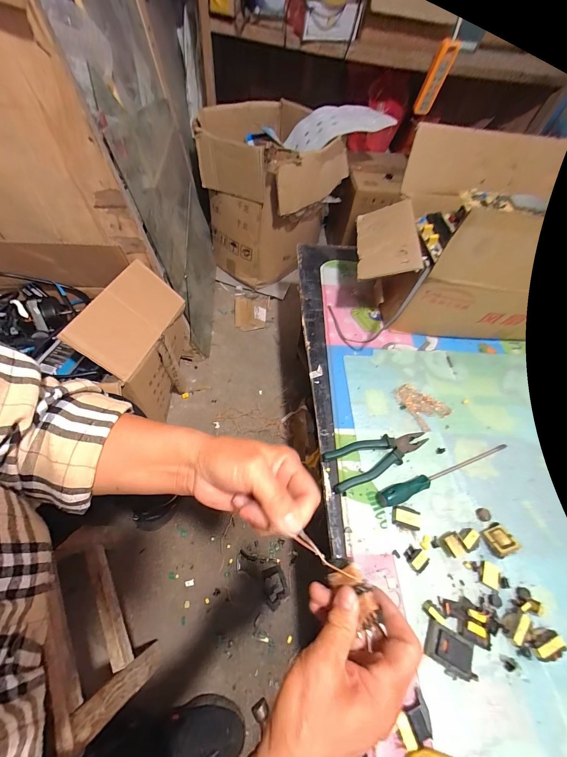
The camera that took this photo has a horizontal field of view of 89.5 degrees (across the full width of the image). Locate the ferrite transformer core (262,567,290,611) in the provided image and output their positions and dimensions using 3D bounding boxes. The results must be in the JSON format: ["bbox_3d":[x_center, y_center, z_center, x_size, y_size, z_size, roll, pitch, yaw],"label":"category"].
[{"bbox_3d":[-0.020,0.464,0.635,0.057,0.007,0.075,-12,61,-19],"label":"ferrite transformer core"}]

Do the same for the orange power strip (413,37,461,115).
[{"bbox_3d":[0.542,-1.071,1.033,0.079,0.216,0.060,10,82,3],"label":"orange power strip"}]

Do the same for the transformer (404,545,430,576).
[{"bbox_3d":[0.205,0.273,0.435,0.032,0.017,0.035,-29,63,-22],"label":"transformer"}]

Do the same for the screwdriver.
[{"bbox_3d":[0.295,0.164,0.509,0.288,0.029,0.027,-16,59,-15],"label":"screwdriver"}]

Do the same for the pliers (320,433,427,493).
[{"bbox_3d":[0.172,0.137,0.520,0.197,0.024,0.067,-16,59,-15],"label":"pliers"}]

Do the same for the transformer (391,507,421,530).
[{"bbox_3d":[0.200,0.228,0.467,0.041,0.015,0.030,16,56,6],"label":"transformer"}]

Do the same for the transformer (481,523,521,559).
[{"bbox_3d":[0.343,0.257,0.453,0.036,0.024,0.044,-13,58,-13],"label":"transformer"}]

